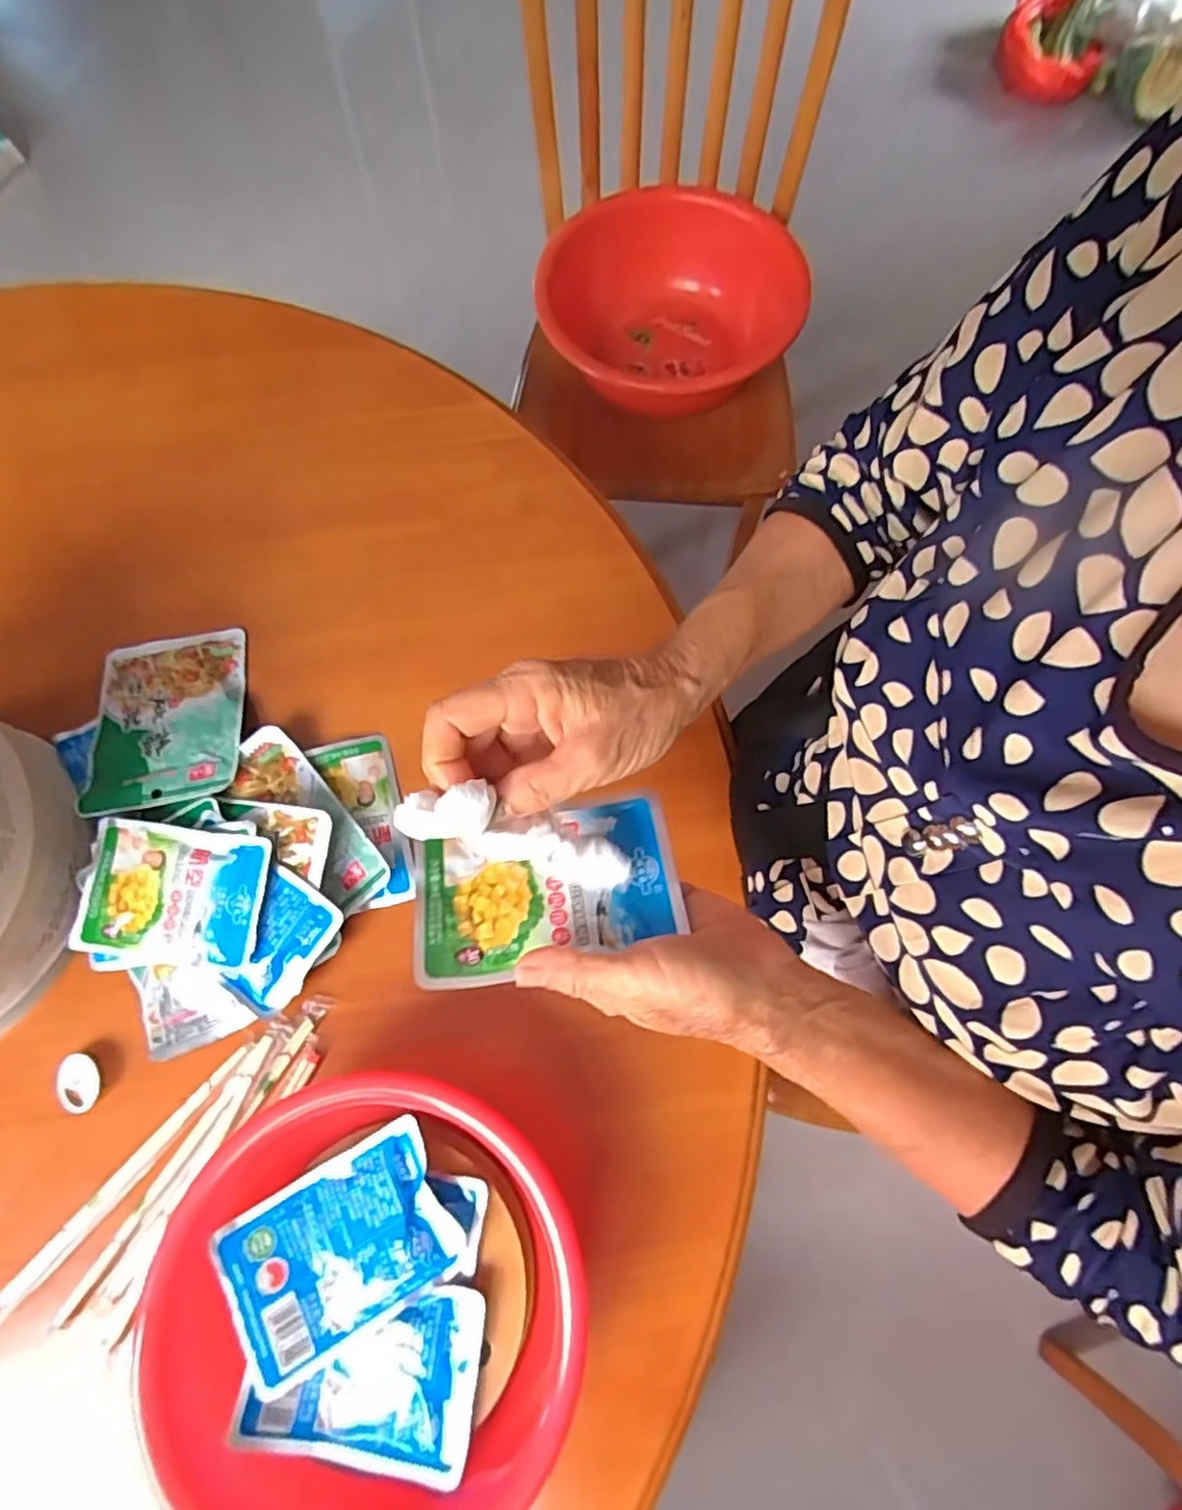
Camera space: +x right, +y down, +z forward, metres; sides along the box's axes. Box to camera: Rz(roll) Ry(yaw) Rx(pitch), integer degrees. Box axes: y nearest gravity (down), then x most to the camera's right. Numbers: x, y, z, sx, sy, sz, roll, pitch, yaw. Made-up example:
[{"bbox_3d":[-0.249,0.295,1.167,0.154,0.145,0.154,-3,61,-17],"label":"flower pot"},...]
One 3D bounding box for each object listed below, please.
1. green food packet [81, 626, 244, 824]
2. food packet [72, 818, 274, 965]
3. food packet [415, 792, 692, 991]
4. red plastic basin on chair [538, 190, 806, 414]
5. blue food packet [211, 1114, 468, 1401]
[{"bbox_3d":[-0.322,-0.029,0.508,0.108,0.012,0.149,-12,62,-1],"label":"green food packet"},{"bbox_3d":[-0.280,0.091,0.447,0.127,0.007,0.088,4,83,6],"label":"food packet"},{"bbox_3d":[-0.022,0.064,0.331,0.128,0.006,0.076,-12,55,-6],"label":"food packet"},{"bbox_3d":[0.132,-0.619,0.939,0.309,0.146,0.308,0,73,1],"label":"red plastic basin on chair"},{"bbox_3d":[-0.142,0.280,0.381,0.122,0.011,0.087,-30,75,-8],"label":"blue food packet"}]

